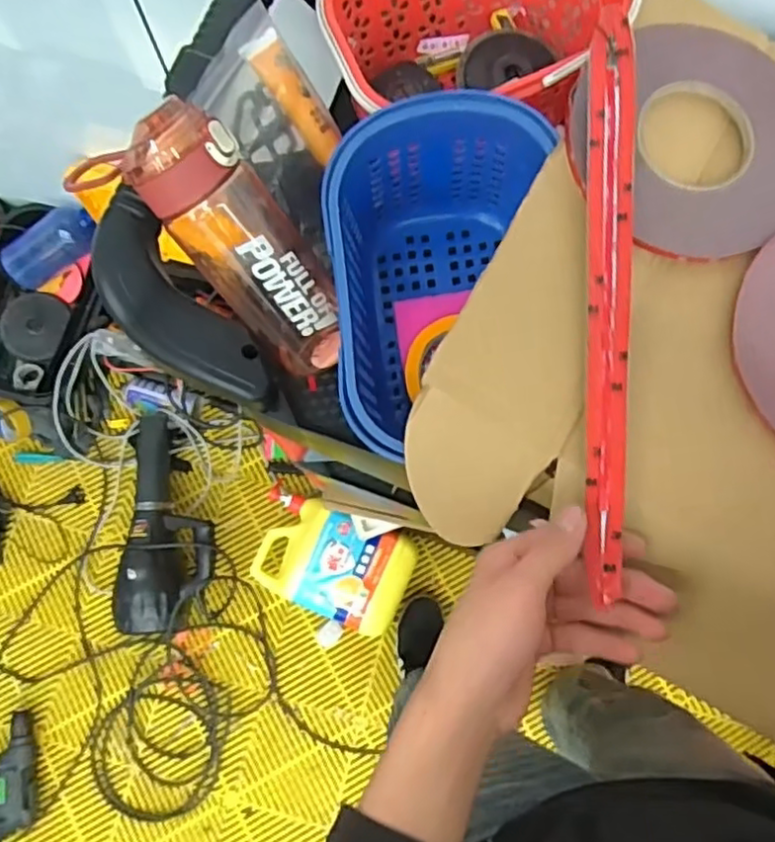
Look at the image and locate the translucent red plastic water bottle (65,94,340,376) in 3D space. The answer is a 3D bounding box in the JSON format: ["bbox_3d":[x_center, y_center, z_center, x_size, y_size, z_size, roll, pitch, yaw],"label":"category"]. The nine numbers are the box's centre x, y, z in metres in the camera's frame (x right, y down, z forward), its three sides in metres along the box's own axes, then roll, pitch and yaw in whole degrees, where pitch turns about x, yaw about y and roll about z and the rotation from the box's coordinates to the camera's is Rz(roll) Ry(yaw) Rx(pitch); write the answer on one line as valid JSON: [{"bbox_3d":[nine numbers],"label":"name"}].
[{"bbox_3d":[-0.102,-0.116,0.471,0.087,0.062,0.204,-40,124,-5],"label":"translucent red plastic water bottle"}]

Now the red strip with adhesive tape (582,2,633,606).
[{"bbox_3d":[0.136,-0.079,0.413,0.026,0.020,0.357,3,83,1],"label":"red strip with adhesive tape"}]

